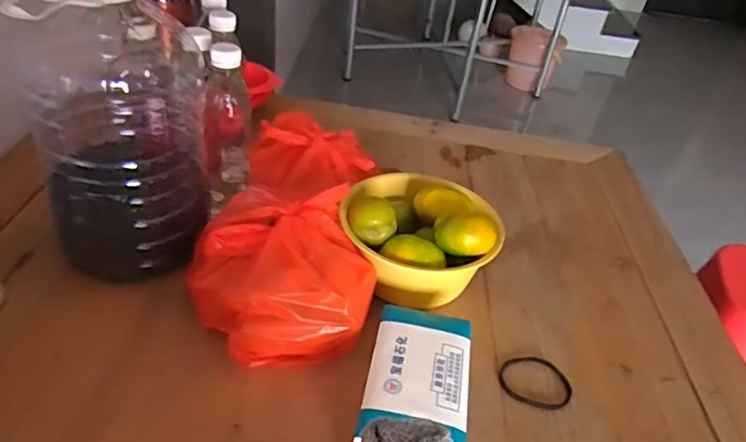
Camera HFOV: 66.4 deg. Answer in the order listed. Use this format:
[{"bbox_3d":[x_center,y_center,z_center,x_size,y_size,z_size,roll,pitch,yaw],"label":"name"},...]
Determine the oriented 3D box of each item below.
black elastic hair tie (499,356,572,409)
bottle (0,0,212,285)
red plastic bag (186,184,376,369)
[{"bbox_3d":[0.169,0.167,0.591,0.072,0.009,0.062,22,39,19],"label":"black elastic hair tie"},{"bbox_3d":[-0.273,-0.118,0.614,0.156,0.326,0.178,-12,41,-25],"label":"bottle"},{"bbox_3d":[-0.098,0.049,0.603,0.182,0.109,0.190,-2,38,-14],"label":"red plastic bag"}]

